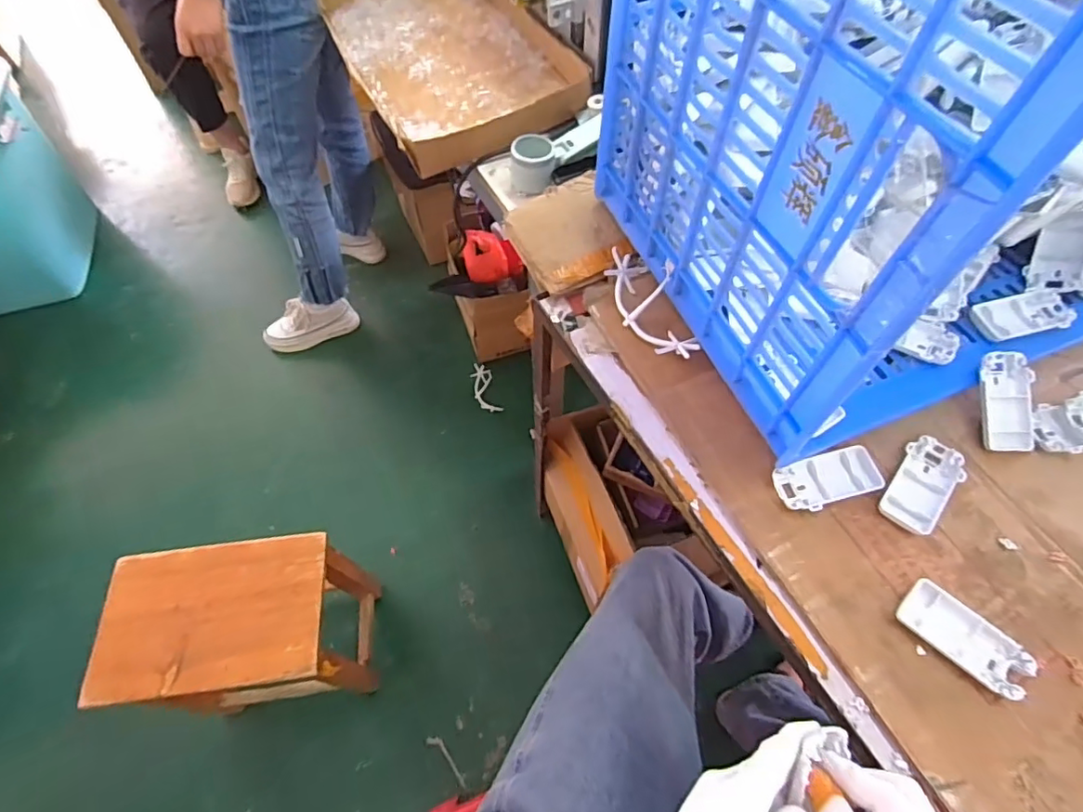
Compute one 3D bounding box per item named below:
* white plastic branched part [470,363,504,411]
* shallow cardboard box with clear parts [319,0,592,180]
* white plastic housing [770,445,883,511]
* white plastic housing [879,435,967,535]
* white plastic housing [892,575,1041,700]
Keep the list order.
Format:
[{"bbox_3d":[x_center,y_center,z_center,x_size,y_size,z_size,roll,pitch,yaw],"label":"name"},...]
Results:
[{"bbox_3d":[-0.143,-0.044,1.417,0.054,0.031,0.143,-15,60,-9],"label":"white plastic branched part"},{"bbox_3d":[-0.160,-0.596,0.923,0.310,0.055,0.558,-23,61,-13],"label":"shallow cardboard box with clear parts"},{"bbox_3d":[0.272,0.070,0.532,0.093,0.019,0.049,-15,60,-9],"label":"white plastic housing"},{"bbox_3d":[0.358,0.072,0.524,0.048,0.018,0.096,36,65,20],"label":"white plastic housing"},{"bbox_3d":[0.346,0.190,0.457,0.045,0.014,0.094,-37,65,-20],"label":"white plastic housing"}]

